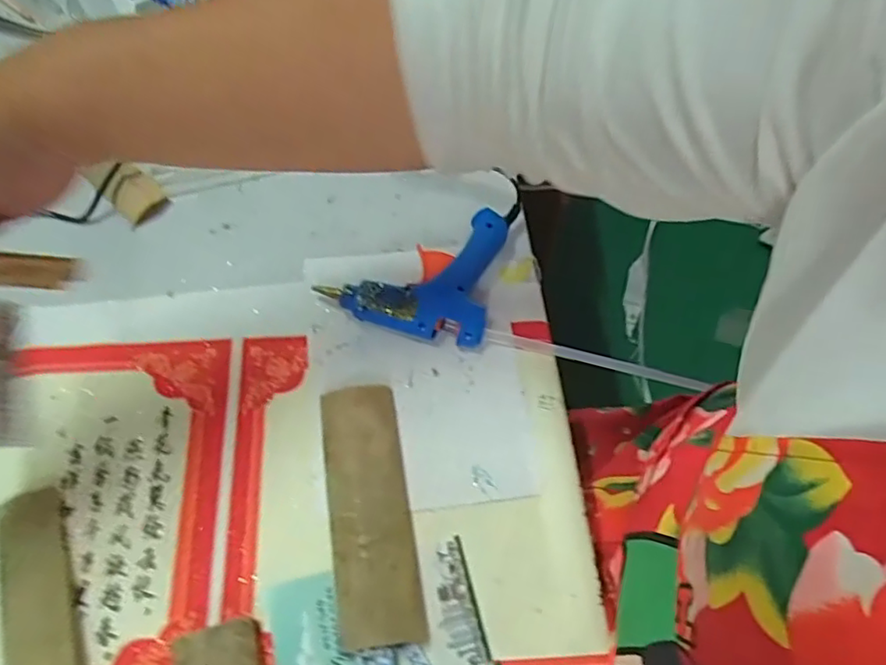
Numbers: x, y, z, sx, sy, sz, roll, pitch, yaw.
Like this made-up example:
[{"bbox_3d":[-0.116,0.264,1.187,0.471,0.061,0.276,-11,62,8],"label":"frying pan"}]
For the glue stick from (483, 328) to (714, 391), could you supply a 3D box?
[{"bbox_3d":[0.117,0.022,0.454,0.181,0.012,0.010,13,65,-13],"label":"glue stick"}]

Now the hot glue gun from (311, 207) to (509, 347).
[{"bbox_3d":[-0.019,-0.050,0.460,0.116,0.029,0.107,13,63,4],"label":"hot glue gun"}]

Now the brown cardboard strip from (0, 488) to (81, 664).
[{"bbox_3d":[-0.231,0.176,0.357,0.035,0.007,0.173,-7,58,-32],"label":"brown cardboard strip"}]

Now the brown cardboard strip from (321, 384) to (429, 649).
[{"bbox_3d":[-0.047,0.108,0.391,0.050,0.023,0.160,-8,64,-7],"label":"brown cardboard strip"}]

